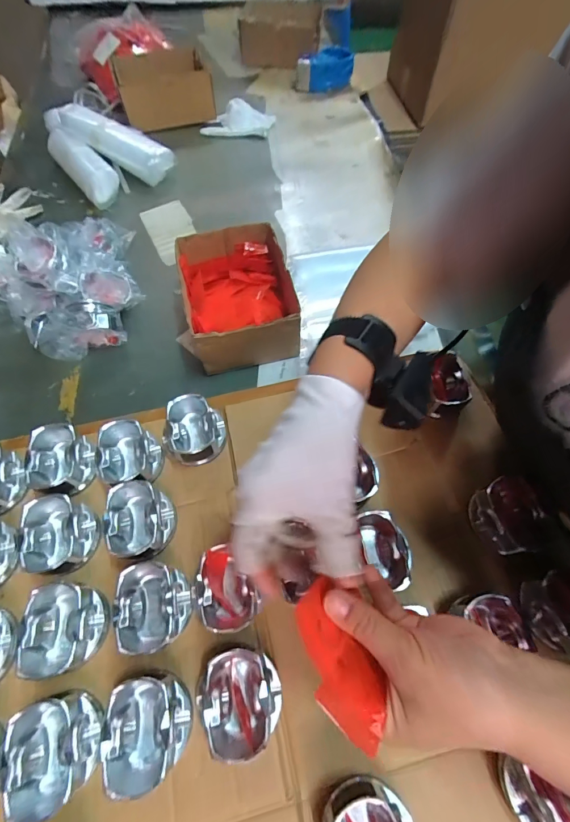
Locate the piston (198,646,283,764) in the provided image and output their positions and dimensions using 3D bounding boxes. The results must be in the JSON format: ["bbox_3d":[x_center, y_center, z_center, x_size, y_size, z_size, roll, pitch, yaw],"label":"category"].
[{"bbox_3d":[-0.038,0.240,0.307,0.070,0.041,0.075,-10,64,-6],"label":"piston"}]

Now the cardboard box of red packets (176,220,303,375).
[{"bbox_3d":[-0.082,-0.174,0.559,0.168,0.083,0.206,-12,64,-7],"label":"cardboard box of red packets"}]

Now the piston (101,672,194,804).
[{"bbox_3d":[-0.109,0.257,0.299,0.063,0.042,0.074,-10,64,-7],"label":"piston"}]

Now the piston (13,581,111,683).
[{"bbox_3d":[-0.196,0.192,0.326,0.061,0.035,0.071,-5,63,-4],"label":"piston"}]

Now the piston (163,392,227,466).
[{"bbox_3d":[-0.105,0.024,0.421,0.068,0.048,0.069,1,63,-1],"label":"piston"}]

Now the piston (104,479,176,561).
[{"bbox_3d":[-0.146,0.112,0.376,0.061,0.047,0.073,-18,65,-10],"label":"piston"}]

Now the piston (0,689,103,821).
[{"bbox_3d":[-0.182,0.269,0.290,0.062,0.039,0.071,-12,64,-7],"label":"piston"}]

